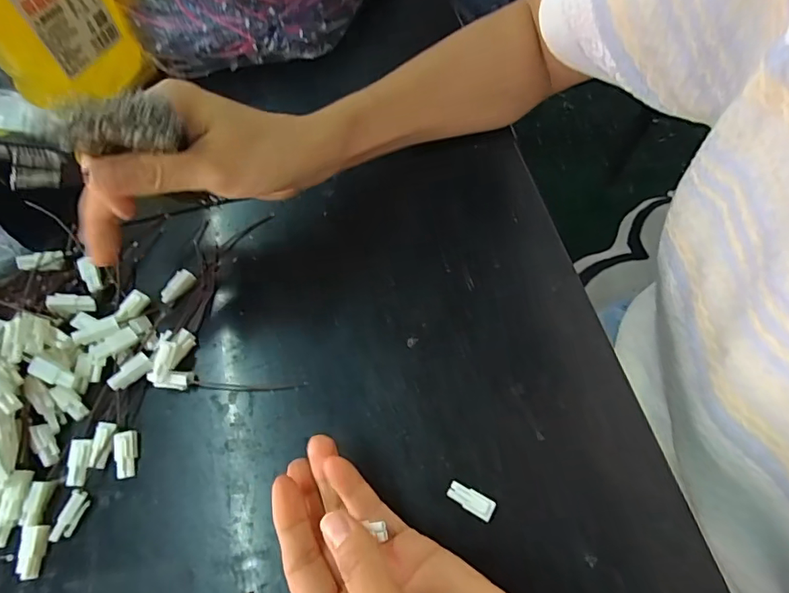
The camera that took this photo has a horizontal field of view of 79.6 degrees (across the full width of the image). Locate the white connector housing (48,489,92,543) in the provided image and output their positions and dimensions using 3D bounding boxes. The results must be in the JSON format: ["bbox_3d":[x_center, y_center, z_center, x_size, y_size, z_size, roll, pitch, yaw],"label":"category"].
[{"bbox_3d":[-0.177,0.121,0.261,0.011,0.009,0.026,14,67,9],"label":"white connector housing"}]

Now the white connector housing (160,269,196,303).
[{"bbox_3d":[-0.146,-0.006,0.318,0.013,0.008,0.025,31,70,15],"label":"white connector housing"}]

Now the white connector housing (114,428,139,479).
[{"bbox_3d":[-0.155,0.091,0.274,0.010,0.009,0.025,-13,65,-4],"label":"white connector housing"}]

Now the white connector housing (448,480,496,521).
[{"bbox_3d":[0.041,0.111,0.257,0.025,0.008,0.011,25,69,13],"label":"white connector housing"}]

